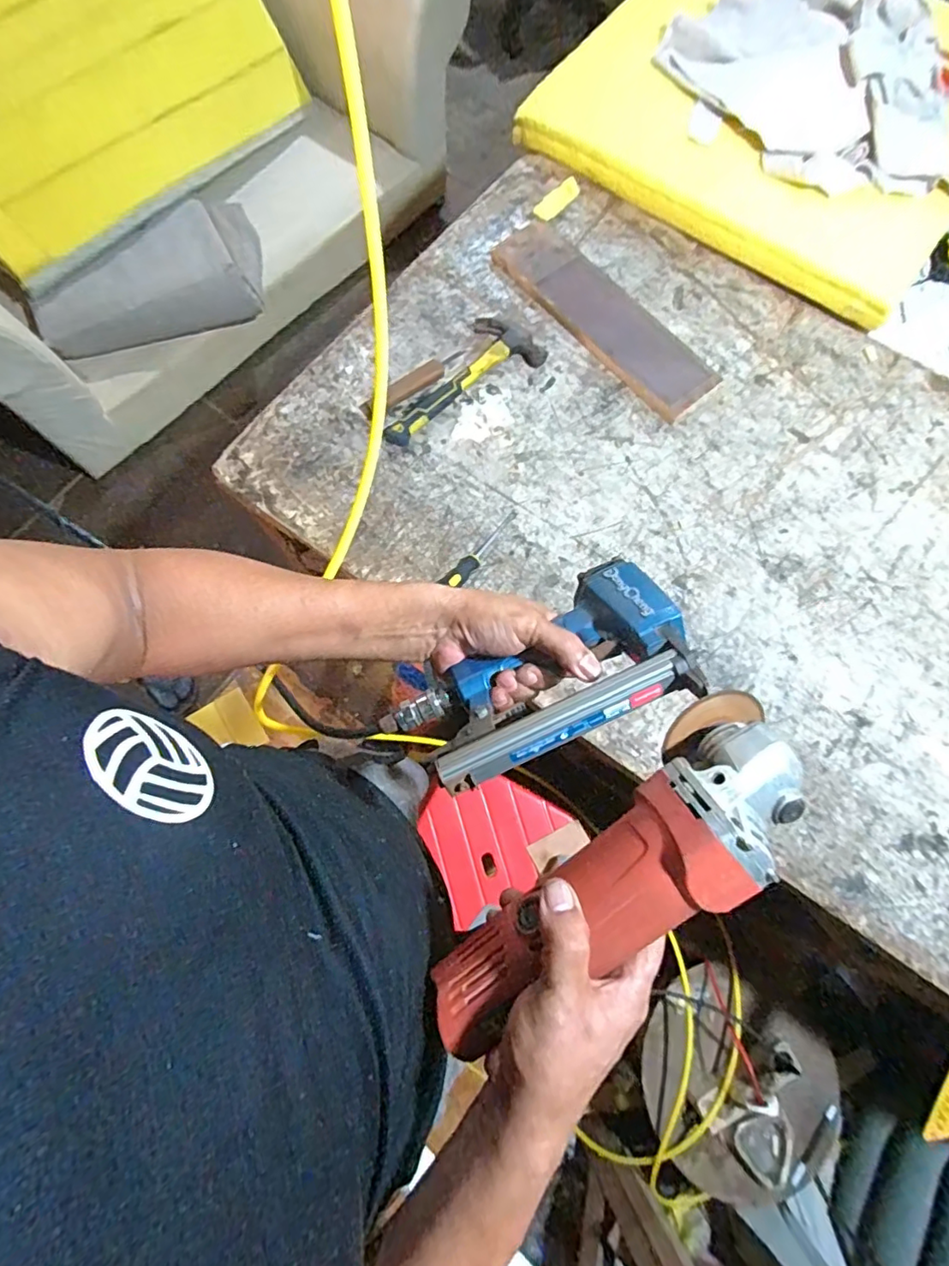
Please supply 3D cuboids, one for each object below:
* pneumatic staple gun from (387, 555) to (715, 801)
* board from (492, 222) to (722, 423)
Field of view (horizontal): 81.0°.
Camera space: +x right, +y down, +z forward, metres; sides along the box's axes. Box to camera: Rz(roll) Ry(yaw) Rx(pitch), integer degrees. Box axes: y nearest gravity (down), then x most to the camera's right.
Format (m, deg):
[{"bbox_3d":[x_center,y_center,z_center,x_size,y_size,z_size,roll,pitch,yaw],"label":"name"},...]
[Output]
[{"bbox_3d":[0.052,0.044,0.404,0.214,0.053,0.119,-29,43,-1],"label":"pneumatic staple gun"},{"bbox_3d":[0.206,-0.509,0.894,0.121,0.016,0.420,-43,80,-12],"label":"board"}]

